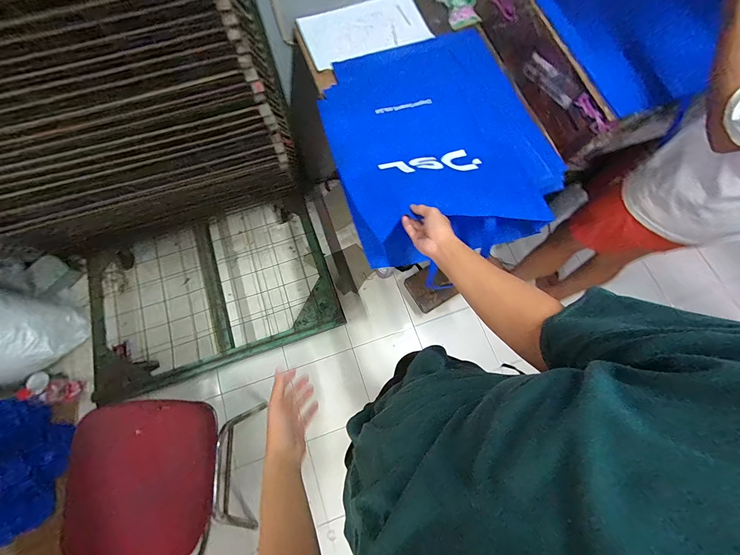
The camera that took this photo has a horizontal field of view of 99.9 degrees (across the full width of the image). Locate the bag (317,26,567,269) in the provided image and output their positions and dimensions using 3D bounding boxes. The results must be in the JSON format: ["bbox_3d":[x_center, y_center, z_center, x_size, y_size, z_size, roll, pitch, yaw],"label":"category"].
[{"bbox_3d":[0.175,-0.383,0.798,0.548,0.092,0.670,-17,73,-5],"label":"bag"}]

